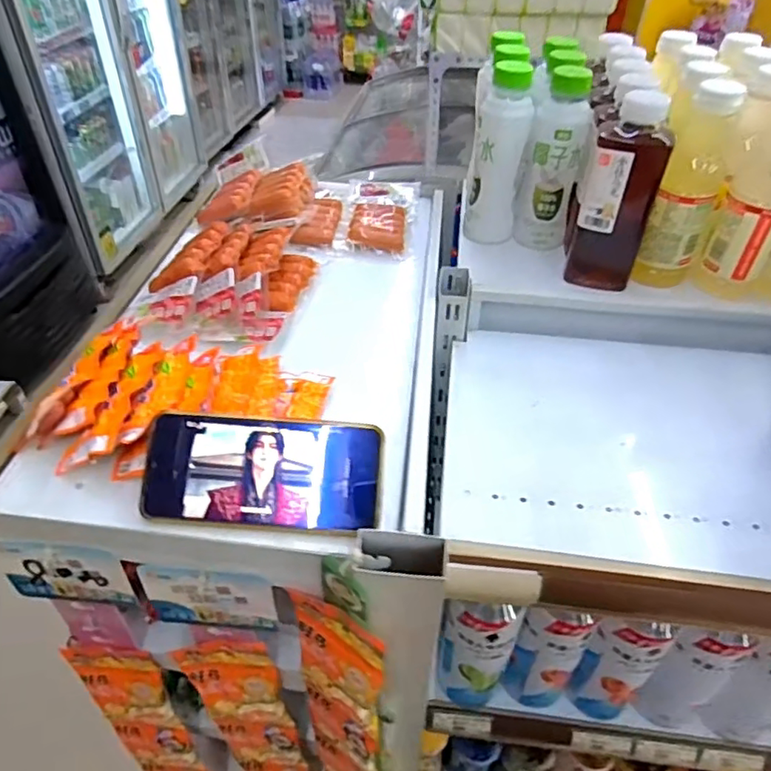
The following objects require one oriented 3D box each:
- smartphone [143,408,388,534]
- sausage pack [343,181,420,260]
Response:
[{"bbox_3d":[-0.084,0.060,0.405,0.161,0.004,0.073,4,79,-1],"label":"smartphone"},{"bbox_3d":[-0.001,-0.217,0.737,0.088,0.025,0.170,2,42,-1],"label":"sausage pack"}]

